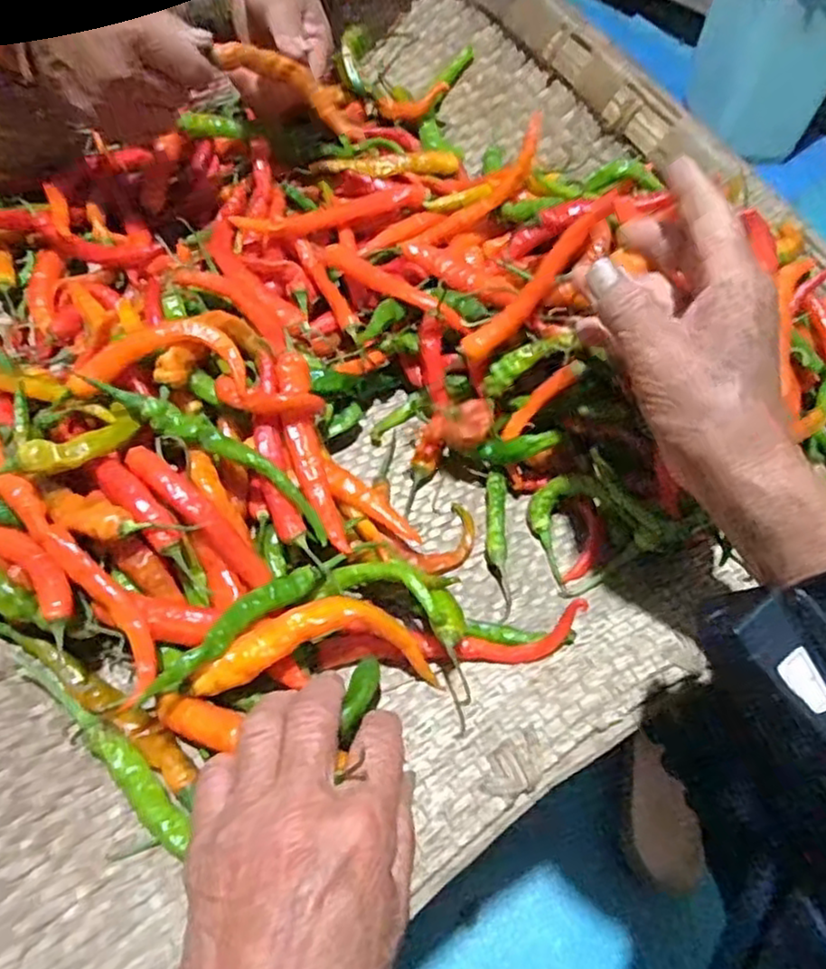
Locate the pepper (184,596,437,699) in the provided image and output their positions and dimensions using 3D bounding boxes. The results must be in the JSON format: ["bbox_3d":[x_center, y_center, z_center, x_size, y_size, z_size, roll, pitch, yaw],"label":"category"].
[{"bbox_3d":[-0.043,0.077,0.319,0.112,0.034,0.035,-4,58,-20],"label":"pepper"}]

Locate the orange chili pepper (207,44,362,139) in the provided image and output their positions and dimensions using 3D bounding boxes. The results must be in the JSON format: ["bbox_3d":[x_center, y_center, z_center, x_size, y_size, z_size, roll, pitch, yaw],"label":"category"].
[{"bbox_3d":[-0.075,-0.262,0.447,0.100,0.018,0.018,23,55,-23],"label":"orange chili pepper"}]

